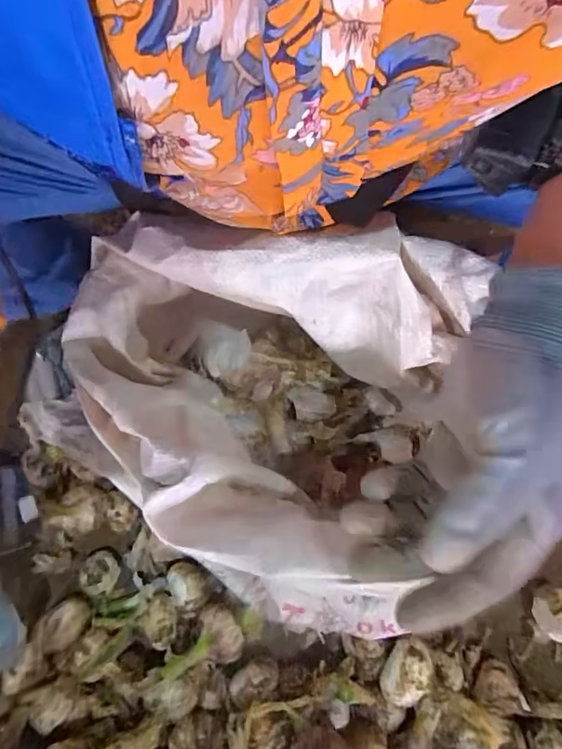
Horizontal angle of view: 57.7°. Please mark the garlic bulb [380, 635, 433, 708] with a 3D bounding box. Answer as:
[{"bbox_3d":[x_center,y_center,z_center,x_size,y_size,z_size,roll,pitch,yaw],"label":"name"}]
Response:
[{"bbox_3d":[0.113,0.269,0.463,0.037,0.041,0.055,33,76,10],"label":"garlic bulb"}]

